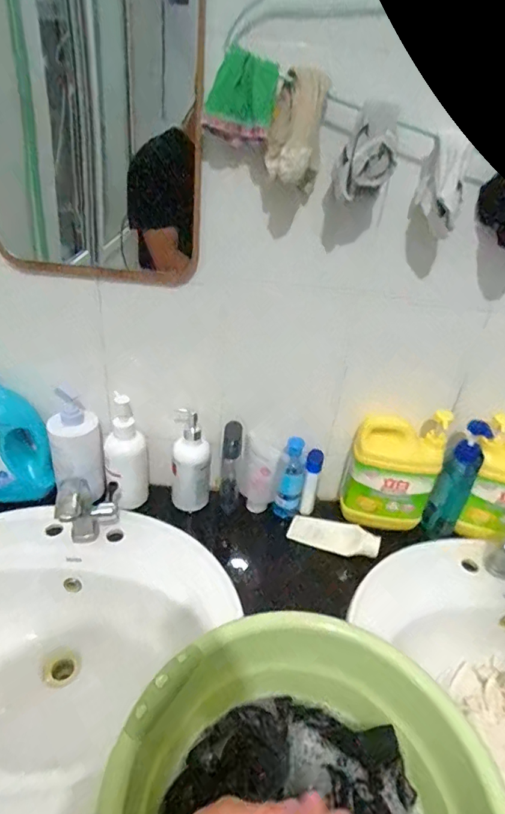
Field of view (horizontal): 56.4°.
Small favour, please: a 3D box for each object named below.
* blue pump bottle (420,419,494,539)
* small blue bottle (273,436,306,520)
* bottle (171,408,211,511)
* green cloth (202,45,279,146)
[{"bbox_3d":[0.345,0.127,0.800,0.055,0.229,0.052,24,37,25],"label":"blue pump bottle"},{"bbox_3d":[0.068,0.130,0.835,0.042,0.168,0.038,11,33,7],"label":"small blue bottle"},{"bbox_3d":[-0.108,0.096,0.832,0.071,0.179,0.055,3,33,-6],"label":"bottle"},{"bbox_3d":[-0.015,-0.353,0.539,0.080,0.083,0.018,10,33,5],"label":"green cloth"}]

